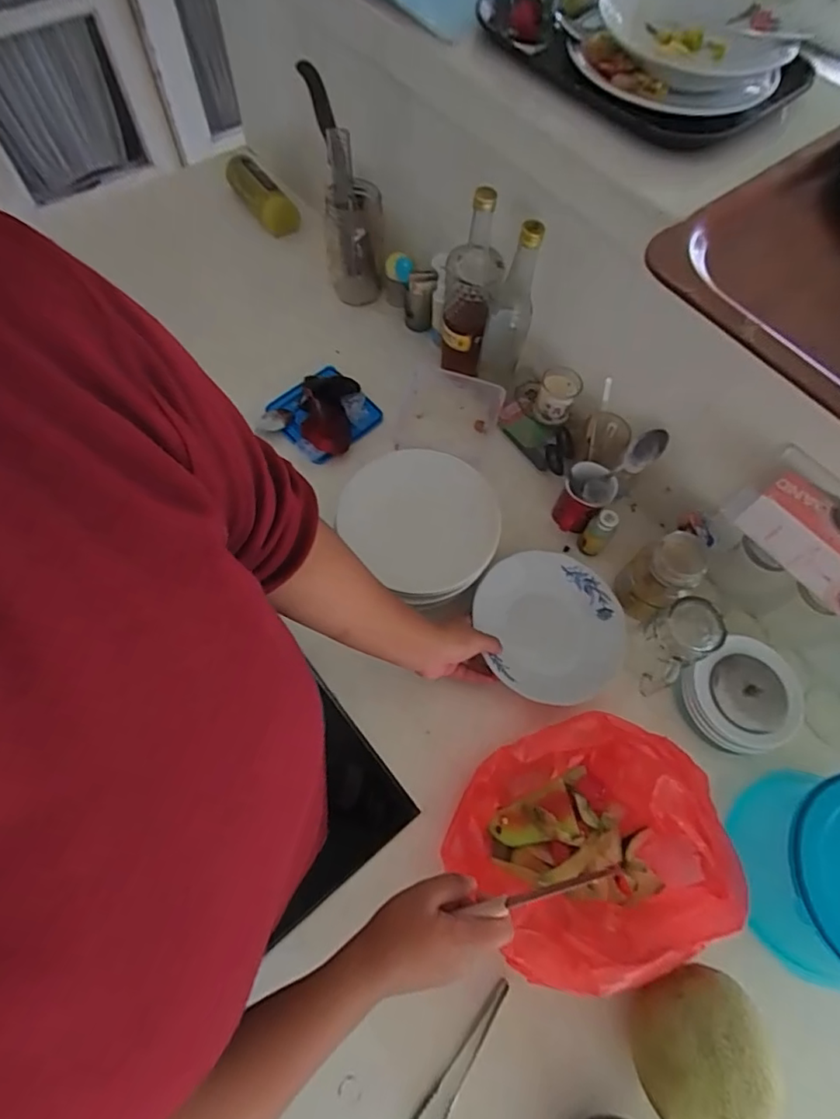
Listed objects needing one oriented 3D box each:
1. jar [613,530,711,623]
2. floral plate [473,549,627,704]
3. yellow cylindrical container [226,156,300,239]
[{"bbox_3d":[0.298,0.021,0.689,0.058,0.119,0.069,-15,67,-9],"label":"jar"},{"bbox_3d":[0.171,0.083,0.709,0.182,0.041,0.189,1,66,-2],"label":"floral plate"},{"bbox_3d":[-0.283,-0.655,0.998,0.060,0.059,0.167,-33,71,-15],"label":"yellow cylindrical container"}]

